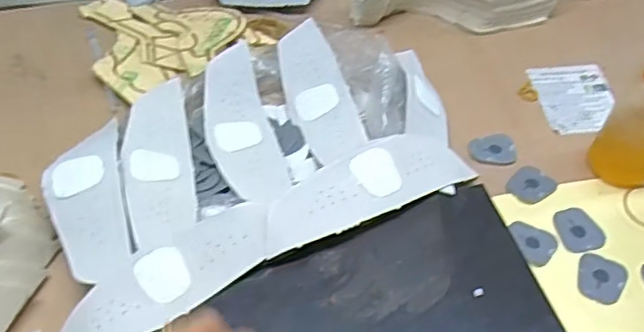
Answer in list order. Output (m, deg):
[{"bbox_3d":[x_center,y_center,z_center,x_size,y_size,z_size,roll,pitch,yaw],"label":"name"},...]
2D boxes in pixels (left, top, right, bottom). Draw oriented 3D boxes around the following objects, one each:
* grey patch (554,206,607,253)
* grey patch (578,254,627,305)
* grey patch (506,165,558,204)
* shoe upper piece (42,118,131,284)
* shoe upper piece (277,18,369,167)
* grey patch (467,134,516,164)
[{"bbox_3d":[0.203,0.050,0.487,0.032,0.005,0.040,-8,50,-10],"label":"grey patch"},{"bbox_3d":[0.207,0.083,0.457,0.033,0.004,0.037,26,53,19],"label":"grey patch"},{"bbox_3d":[0.176,0.015,0.516,0.033,0.004,0.037,38,57,27],"label":"grey patch"},{"bbox_3d":[-0.180,0.024,0.469,0.055,0.022,0.137,-11,50,-12],"label":"shoe upper piece"},{"bbox_3d":[-0.005,-0.069,0.550,0.051,0.028,0.157,-14,51,-14],"label":"shoe upper piece"},{"bbox_3d":[0.149,-0.015,0.539,0.039,0.006,0.032,3,49,0],"label":"grey patch"}]

